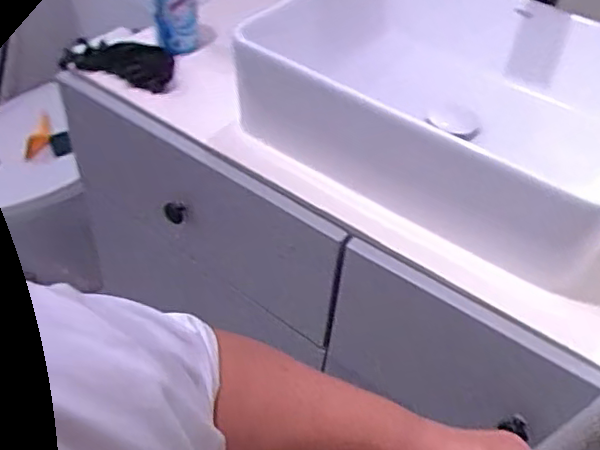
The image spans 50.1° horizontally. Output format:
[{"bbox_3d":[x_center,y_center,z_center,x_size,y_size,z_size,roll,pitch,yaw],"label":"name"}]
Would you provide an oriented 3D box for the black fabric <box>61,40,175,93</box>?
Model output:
[{"bbox_3d":[-0.272,-0.247,0.962,0.174,0.048,0.053,17,45,12],"label":"black fabric"}]

